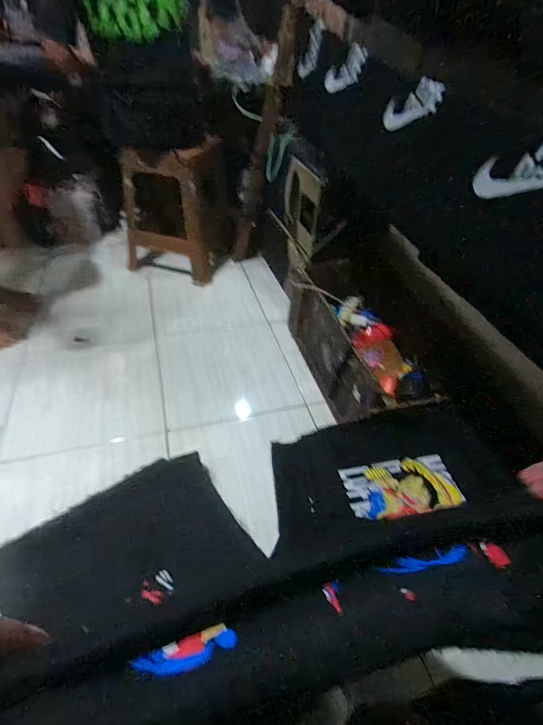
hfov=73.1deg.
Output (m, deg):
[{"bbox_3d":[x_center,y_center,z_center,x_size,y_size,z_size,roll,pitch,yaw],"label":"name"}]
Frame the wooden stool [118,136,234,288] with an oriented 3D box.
[{"bbox_3d":[-0.365,-0.624,1.463,0.354,0.471,0.325,13,45,9],"label":"wooden stool"}]

